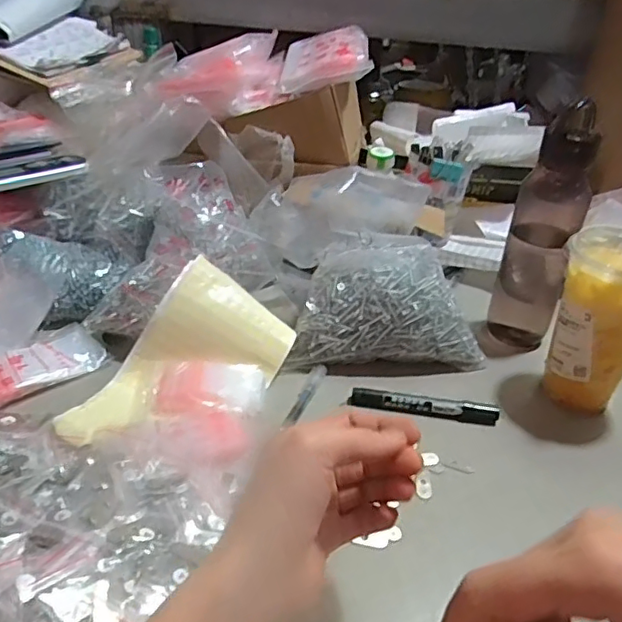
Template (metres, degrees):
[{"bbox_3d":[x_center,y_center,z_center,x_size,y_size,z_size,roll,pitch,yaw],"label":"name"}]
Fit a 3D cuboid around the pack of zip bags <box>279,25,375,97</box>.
[{"bbox_3d":[0.016,-0.337,0.755,0.115,0.026,0.127,-12,51,9],"label":"pack of zip bags"}]

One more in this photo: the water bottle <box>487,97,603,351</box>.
[{"bbox_3d":[0.234,-0.072,0.591,0.068,0.251,0.062,16,33,18],"label":"water bottle"}]

